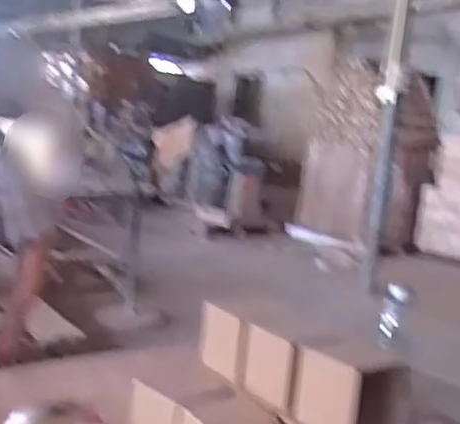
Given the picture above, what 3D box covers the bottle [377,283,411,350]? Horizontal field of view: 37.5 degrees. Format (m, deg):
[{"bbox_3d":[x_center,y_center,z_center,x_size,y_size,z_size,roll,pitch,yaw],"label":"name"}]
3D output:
[{"bbox_3d":[0.349,0.224,1.435,0.059,0.132,0.061,8,8,18],"label":"bottle"}]

